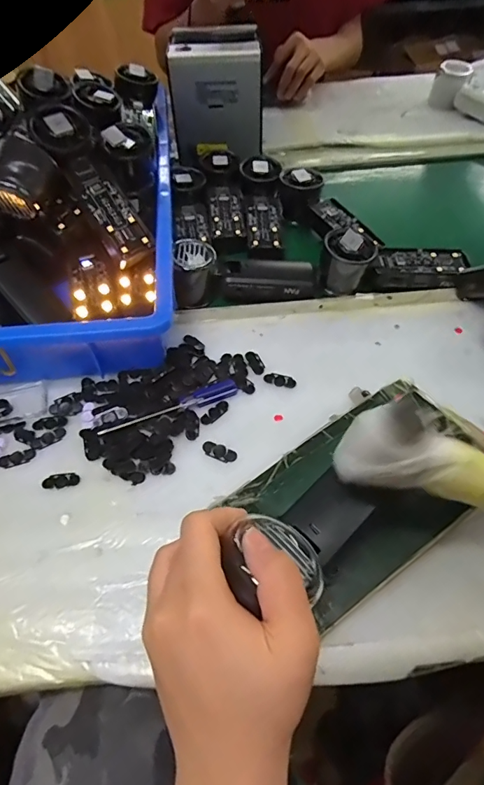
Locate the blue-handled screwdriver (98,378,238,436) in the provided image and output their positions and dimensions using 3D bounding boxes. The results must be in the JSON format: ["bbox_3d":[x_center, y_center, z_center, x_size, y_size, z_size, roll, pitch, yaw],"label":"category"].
[{"bbox_3d":[-0.061,0.014,0.384,0.123,0.010,0.016,-23,52,-14],"label":"blue-handled screwdriver"}]

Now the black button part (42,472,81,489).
[{"bbox_3d":[-0.145,0.070,0.352,0.029,0.004,0.013,-10,50,-3],"label":"black button part"}]

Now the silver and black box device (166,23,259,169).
[{"bbox_3d":[-0.038,-0.428,0.636,0.123,0.134,0.099,-7,50,-1],"label":"silver and black box device"}]

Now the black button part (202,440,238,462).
[{"bbox_3d":[-0.019,0.048,0.361,0.030,0.004,0.013,18,54,19],"label":"black button part"}]

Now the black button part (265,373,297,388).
[{"bbox_3d":[0.035,-0.012,0.405,0.029,0.004,0.012,12,52,14],"label":"black button part"}]

